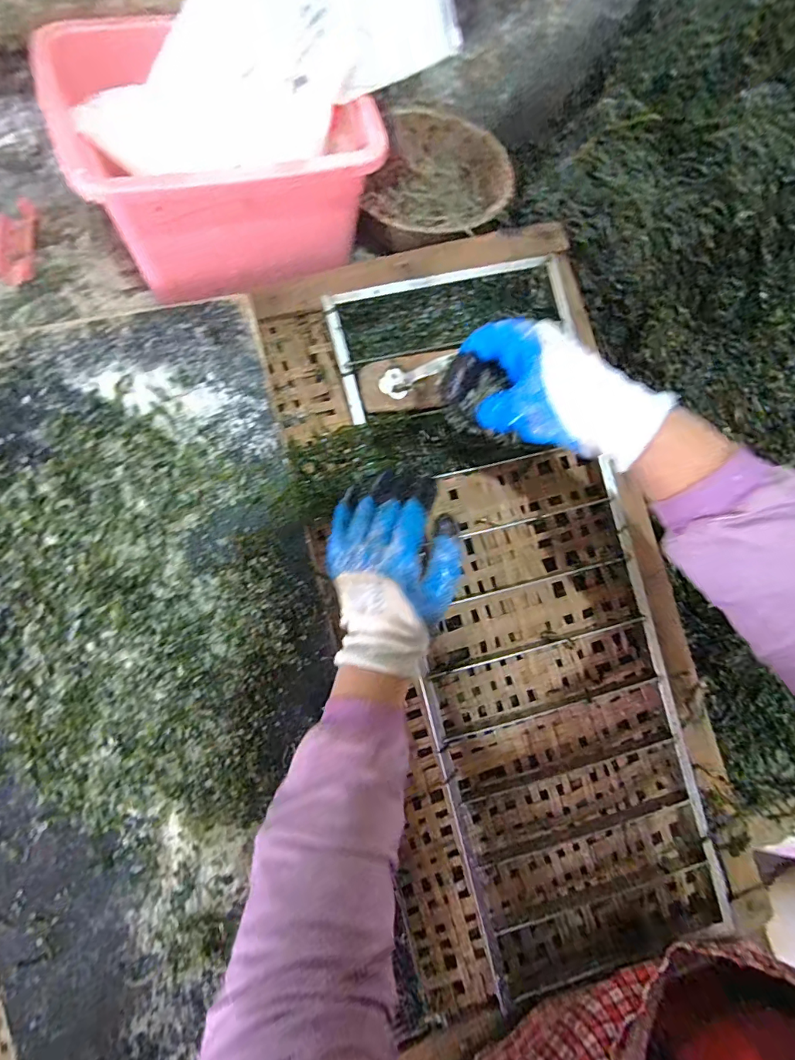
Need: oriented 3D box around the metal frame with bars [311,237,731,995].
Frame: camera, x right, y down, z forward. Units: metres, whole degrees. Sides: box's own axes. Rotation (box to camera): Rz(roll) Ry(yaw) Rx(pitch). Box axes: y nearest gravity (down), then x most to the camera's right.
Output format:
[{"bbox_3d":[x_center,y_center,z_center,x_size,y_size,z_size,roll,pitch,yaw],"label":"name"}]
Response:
[{"bbox_3d":[0.148,0.083,0.466,0.290,0.048,0.728,-17,91,-8],"label":"metal frame with bars"}]

